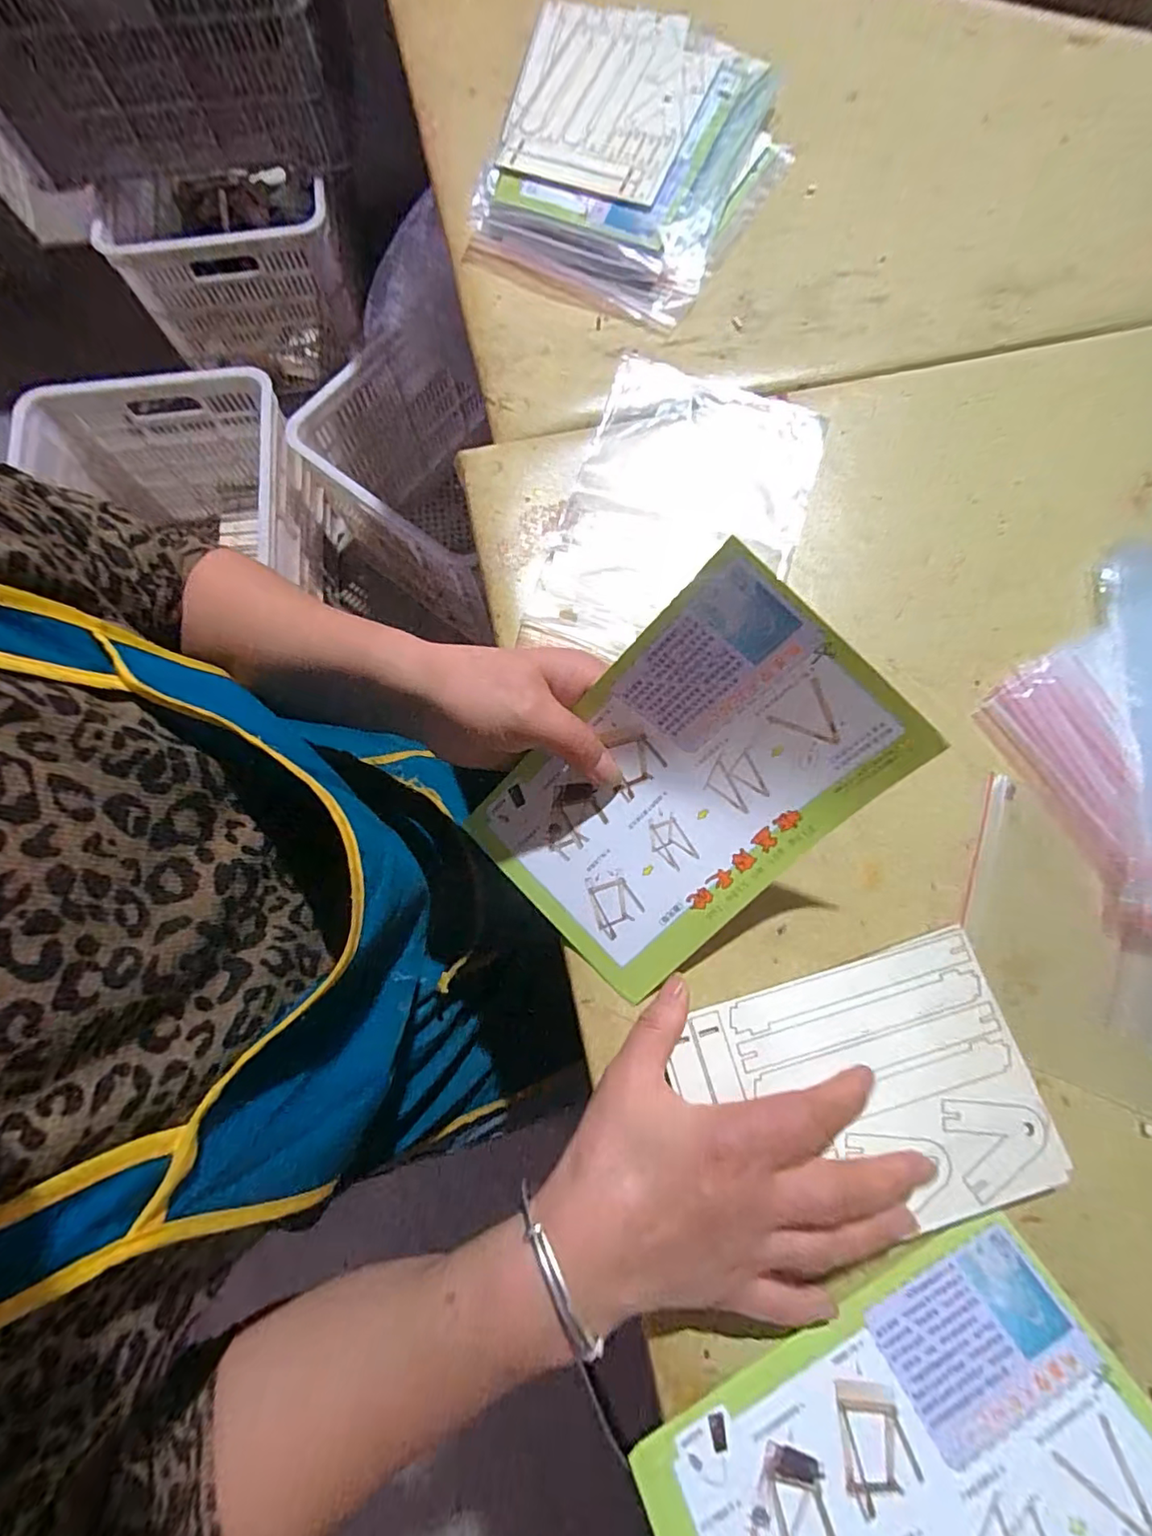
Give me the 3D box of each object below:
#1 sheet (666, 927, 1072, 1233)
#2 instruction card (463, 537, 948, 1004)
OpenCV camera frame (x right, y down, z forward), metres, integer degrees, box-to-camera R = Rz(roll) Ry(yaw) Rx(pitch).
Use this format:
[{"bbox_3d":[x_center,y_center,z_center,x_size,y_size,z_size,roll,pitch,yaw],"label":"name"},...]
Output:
[{"bbox_3d":[0.150,0.172,0.300,0.172,0.005,0.128,-16,76,-4],"label":"sheet"},{"bbox_3d":[0.054,0.016,0.297,0.141,0.027,0.205,42,113,-5],"label":"instruction card"}]

